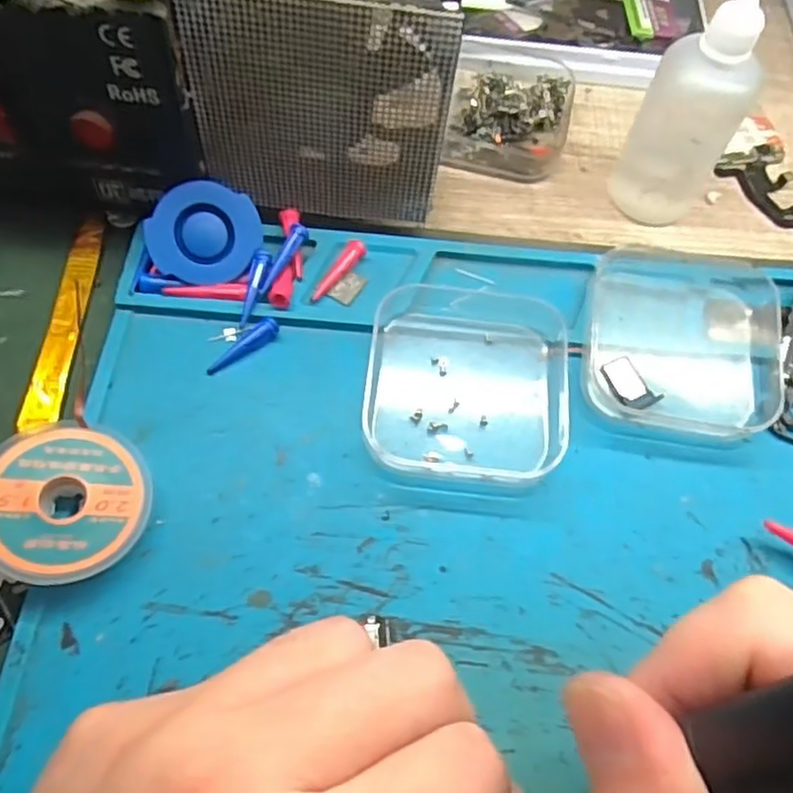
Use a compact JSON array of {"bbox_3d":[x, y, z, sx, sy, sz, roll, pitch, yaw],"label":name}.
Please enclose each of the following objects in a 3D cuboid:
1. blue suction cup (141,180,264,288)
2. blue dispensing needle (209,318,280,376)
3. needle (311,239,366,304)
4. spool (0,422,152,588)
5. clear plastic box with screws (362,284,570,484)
[{"bbox_3d":[-0.066,-0.056,0.230,0.034,0.004,0.035,35,88,-16],"label":"blue suction cup"},{"bbox_3d":[-0.052,-0.017,0.225,0.028,0.006,0.006,-36,70,-20],"label":"blue dispensing needle"},{"bbox_3d":[-0.020,-0.044,0.238,0.006,0.006,0.029,29,65,11],"label":"needle"},{"bbox_3d":[-0.094,0.030,0.190,0.044,0.010,0.044,7,63,-14],"label":"spool"},{"bbox_3d":[0.024,-0.009,0.220,0.065,0.014,0.070,6,62,-1],"label":"clear plastic box with screws"}]

